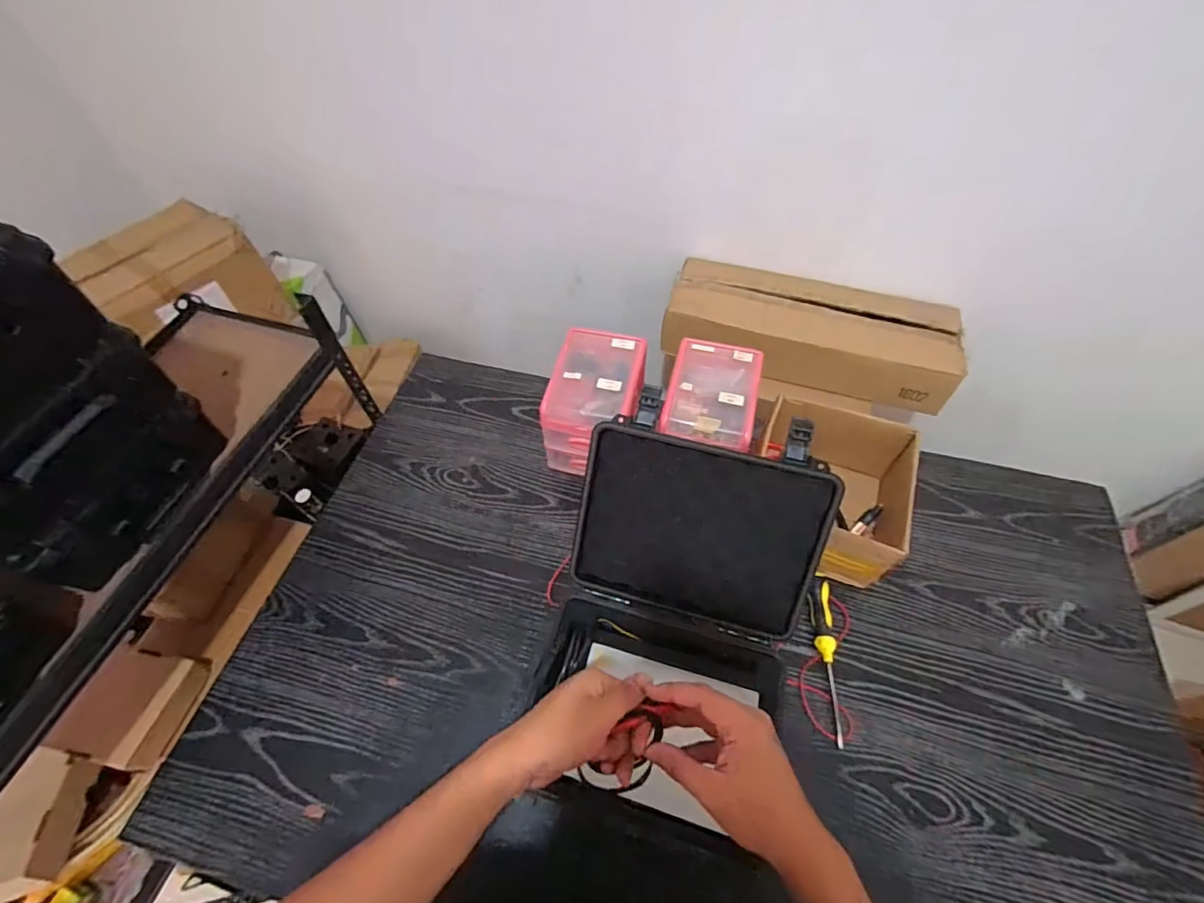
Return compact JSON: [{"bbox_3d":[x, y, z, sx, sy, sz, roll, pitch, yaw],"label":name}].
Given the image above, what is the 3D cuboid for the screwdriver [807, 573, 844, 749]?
[{"bbox_3d":[0.295,0.261,0.671,0.030,0.033,0.210,2,57,3],"label":"screwdriver"}]

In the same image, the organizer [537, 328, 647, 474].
[{"bbox_3d":[-0.004,-0.069,0.823,0.145,0.158,0.188,10,57,7],"label":"organizer"}]

